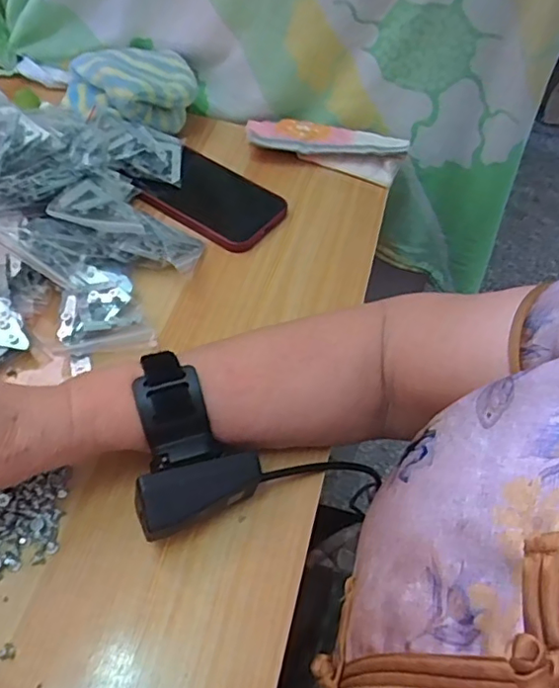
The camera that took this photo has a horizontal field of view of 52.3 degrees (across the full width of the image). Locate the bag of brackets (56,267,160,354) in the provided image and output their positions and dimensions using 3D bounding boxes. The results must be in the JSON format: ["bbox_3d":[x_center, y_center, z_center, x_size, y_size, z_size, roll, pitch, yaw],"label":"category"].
[{"bbox_3d":[-0.127,-0.025,0.412,0.065,0.020,0.068,-6,54,-9],"label":"bag of brackets"}]

